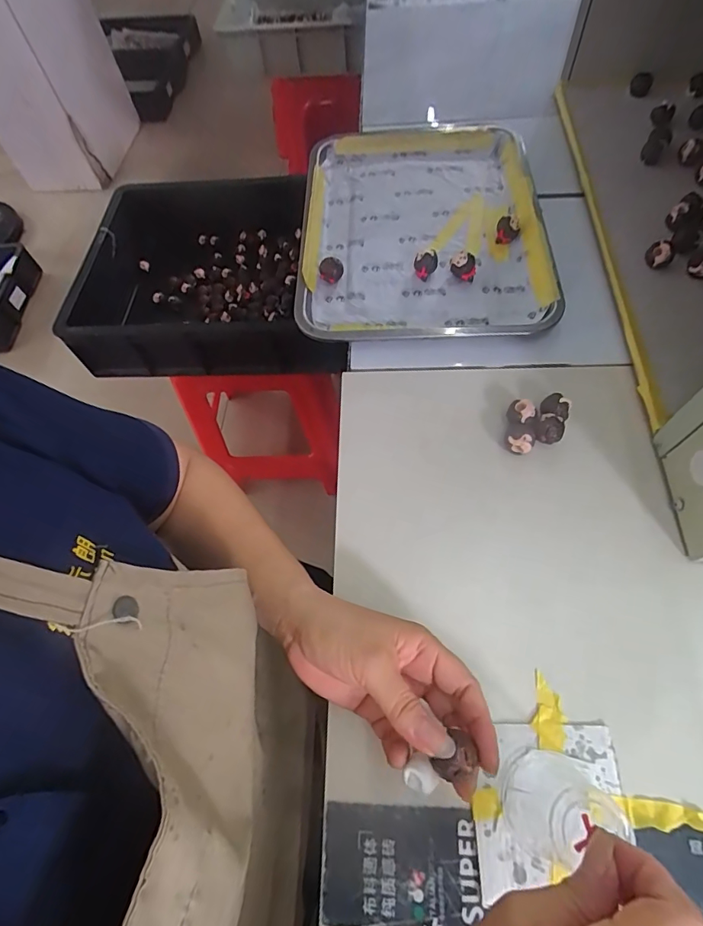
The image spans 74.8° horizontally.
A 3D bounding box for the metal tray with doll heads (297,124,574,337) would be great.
[{"bbox_3d":[0.078,-0.287,0.528,0.260,0.024,0.369,0,62,3],"label":"metal tray with doll heads"}]

